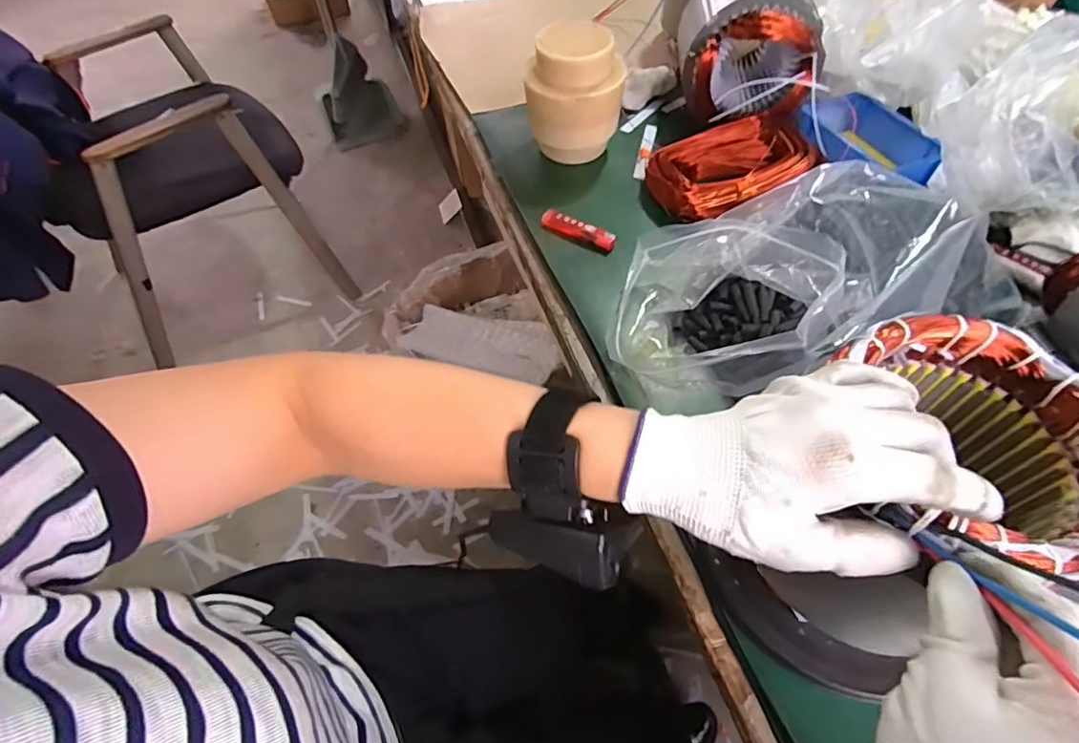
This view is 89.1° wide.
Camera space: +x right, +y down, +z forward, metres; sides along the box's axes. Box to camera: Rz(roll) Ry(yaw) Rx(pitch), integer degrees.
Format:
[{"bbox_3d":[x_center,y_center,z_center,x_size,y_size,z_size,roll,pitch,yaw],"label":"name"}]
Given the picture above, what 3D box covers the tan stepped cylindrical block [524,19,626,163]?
[{"bbox_3d":[0.040,-0.317,0.637,0.108,0.147,0.089,-3,54,-1],"label":"tan stepped cylindrical block"}]

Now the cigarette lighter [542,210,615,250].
[{"bbox_3d":[0.042,-0.153,0.588,0.084,0.014,0.016,24,58,18],"label":"cigarette lighter"}]

